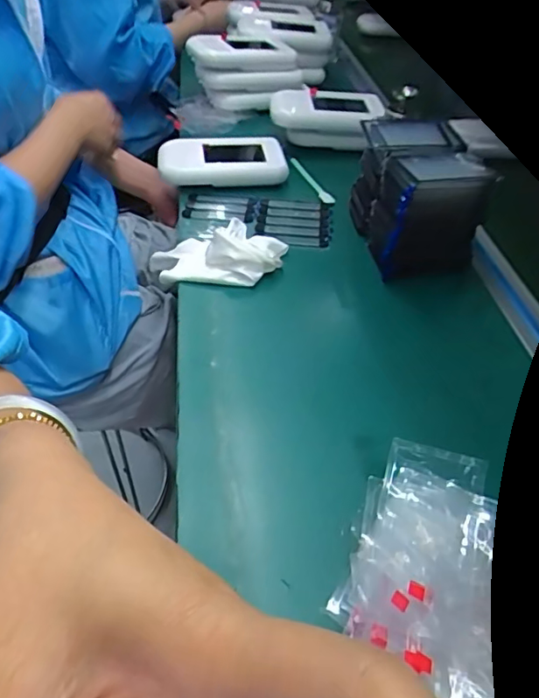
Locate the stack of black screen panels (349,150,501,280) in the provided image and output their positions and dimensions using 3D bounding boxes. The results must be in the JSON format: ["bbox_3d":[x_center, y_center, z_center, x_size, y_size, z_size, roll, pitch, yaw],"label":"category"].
[{"bbox_3d":[0.146,-0.151,0.554,0.095,0.115,0.139,-3,45,-6],"label":"stack of black screen panels"}]

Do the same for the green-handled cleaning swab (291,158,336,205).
[{"bbox_3d":[0.053,-0.213,0.672,0.018,0.010,0.110,-16,48,-18],"label":"green-handled cleaning swab"}]

